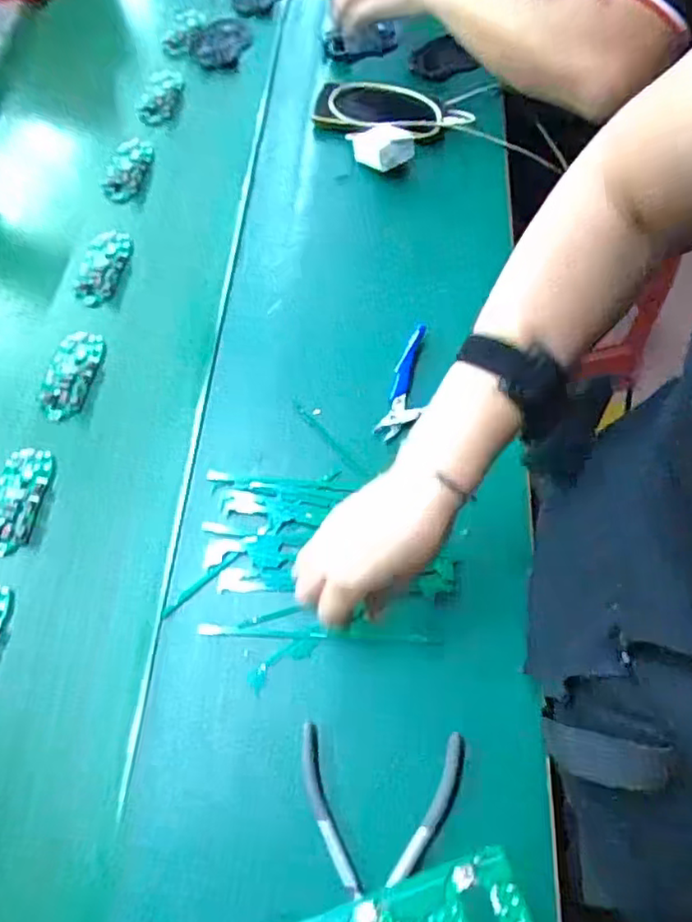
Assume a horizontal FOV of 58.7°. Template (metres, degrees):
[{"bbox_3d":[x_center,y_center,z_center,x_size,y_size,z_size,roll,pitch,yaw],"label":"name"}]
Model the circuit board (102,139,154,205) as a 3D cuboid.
[{"bbox_3d":[-0.257,-0.343,0.727,0.046,0.014,0.095,3,64,4],"label":"circuit board"}]

